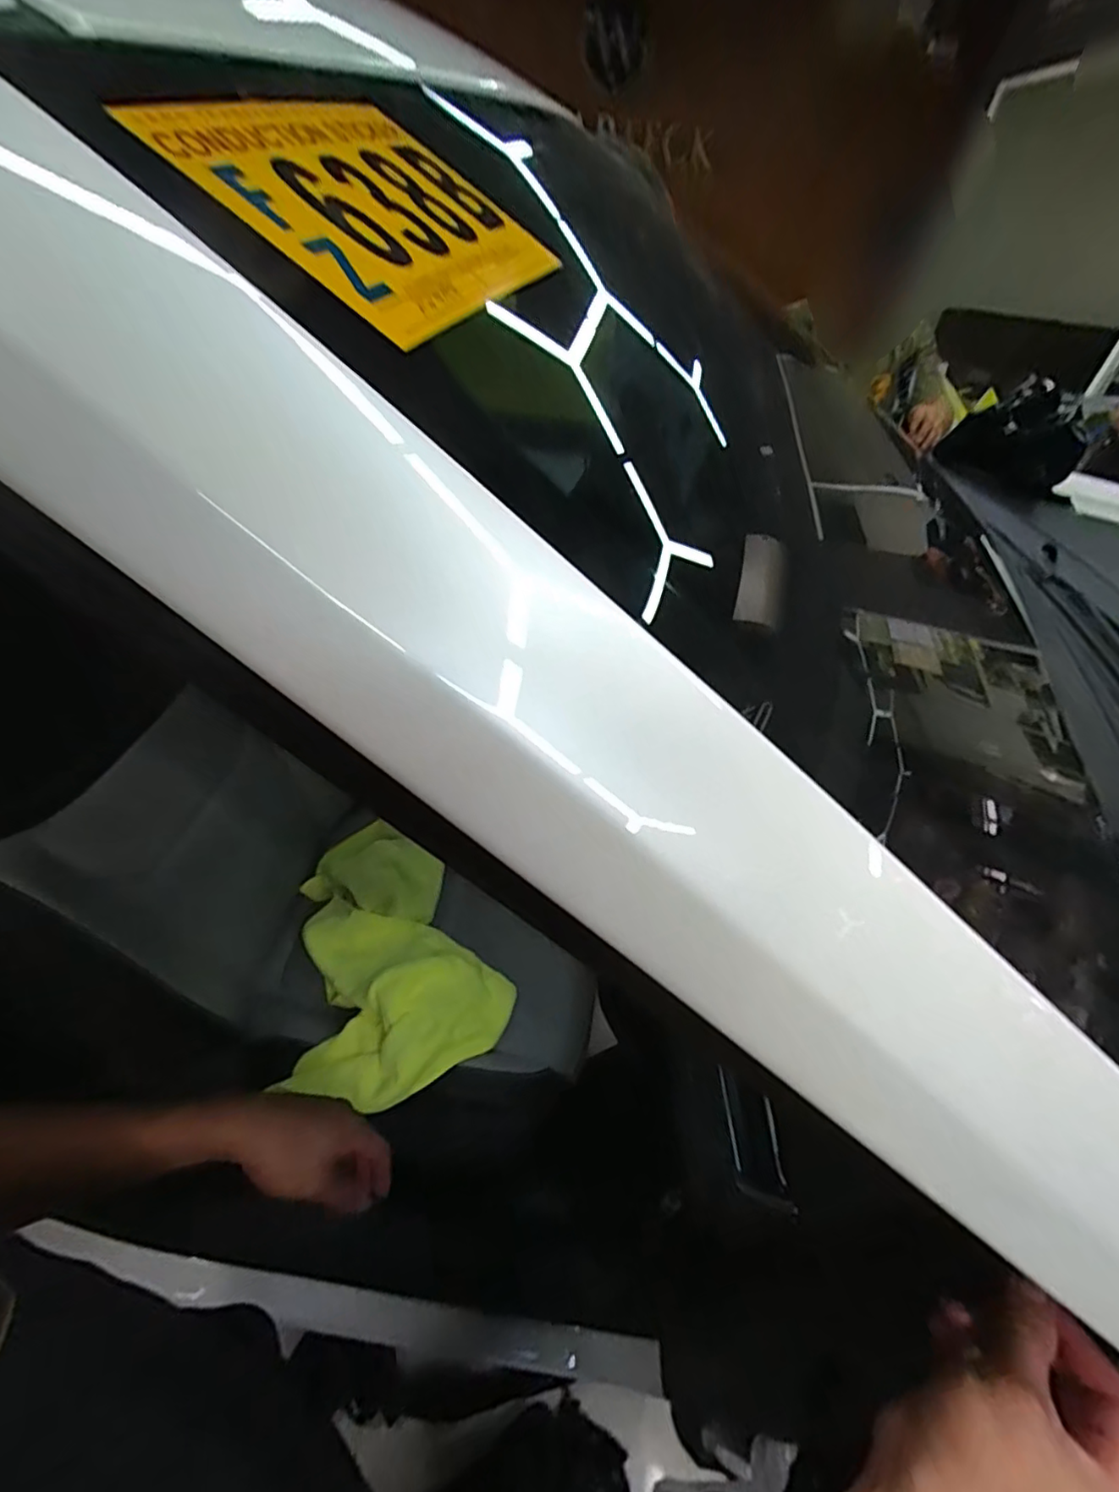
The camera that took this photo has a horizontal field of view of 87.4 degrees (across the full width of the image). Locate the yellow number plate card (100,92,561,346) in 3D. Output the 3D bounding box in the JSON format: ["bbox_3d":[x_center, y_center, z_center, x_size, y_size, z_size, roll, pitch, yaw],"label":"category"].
[{"bbox_3d":[-0.061,-0.188,0.202,0.094,0.010,0.120,37,51,-8],"label":"yellow number plate card"}]

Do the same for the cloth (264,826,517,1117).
[{"bbox_3d":[-0.250,0.272,0.845,0.268,0.089,0.452,-15,37,-21],"label":"cloth"}]

